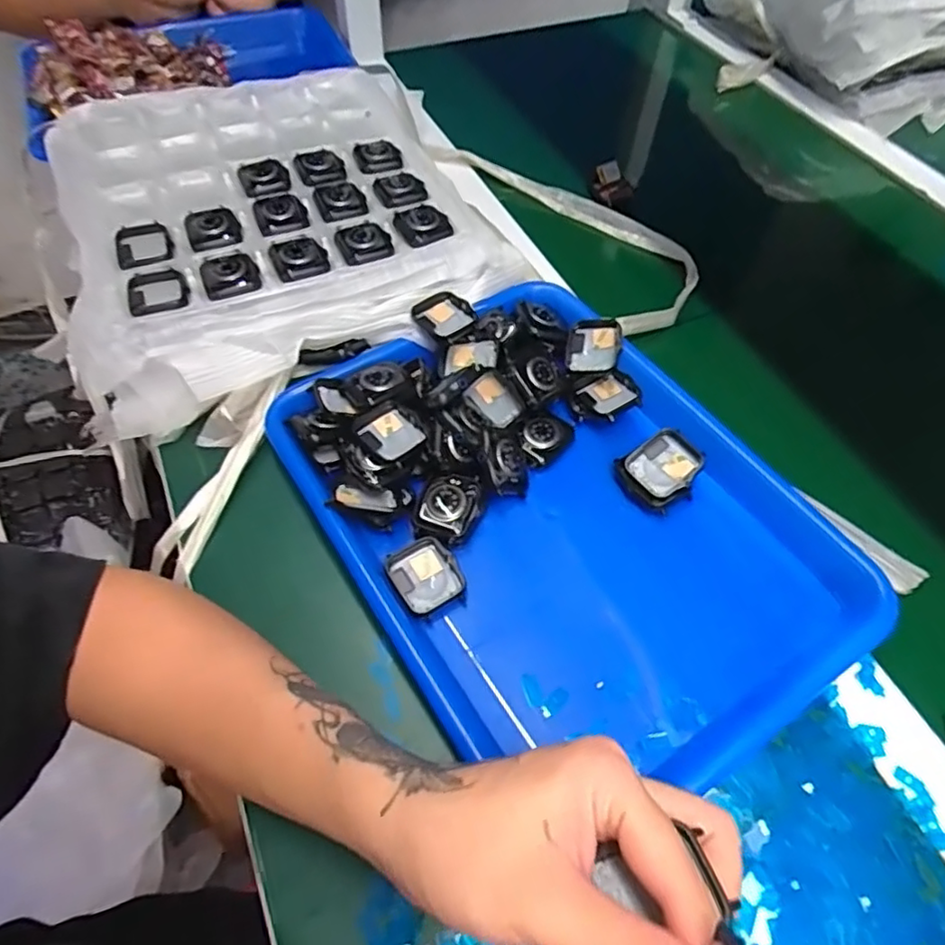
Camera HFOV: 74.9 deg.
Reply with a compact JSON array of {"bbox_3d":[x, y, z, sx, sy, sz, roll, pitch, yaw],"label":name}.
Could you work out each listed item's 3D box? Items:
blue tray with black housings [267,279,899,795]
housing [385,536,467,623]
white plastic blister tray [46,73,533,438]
[{"bbox_3d":[0.047,0.018,0.382,0.249,0.041,0.333,-28,61,-18],"label":"blue tray with black housings"},{"bbox_3d":[-0.027,0.063,0.366,0.038,0.012,0.044,-24,60,-16],"label":"housing"},{"bbox_3d":[-0.171,-0.224,0.518,0.325,0.039,0.361,-21,59,-14],"label":"white plastic blister tray"}]

